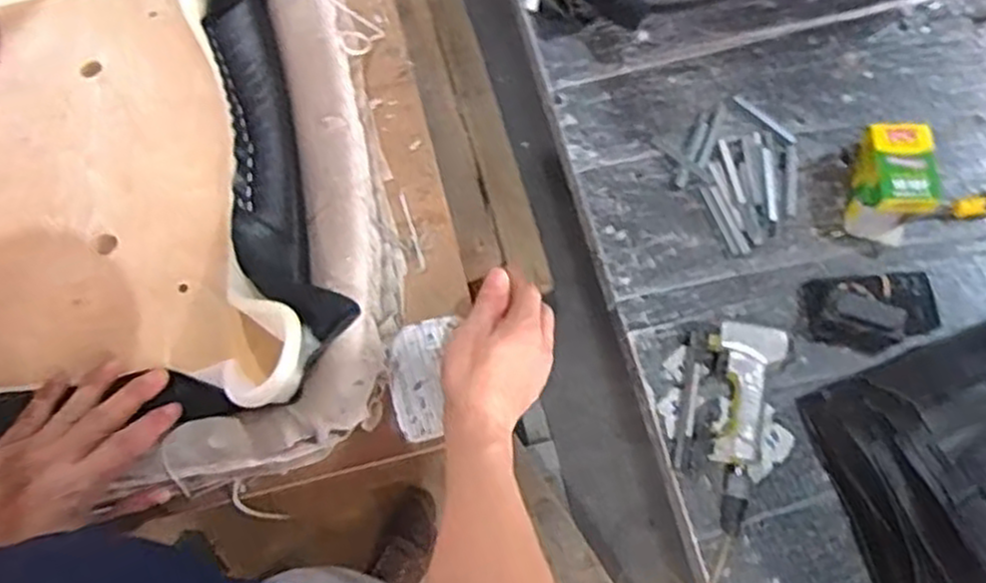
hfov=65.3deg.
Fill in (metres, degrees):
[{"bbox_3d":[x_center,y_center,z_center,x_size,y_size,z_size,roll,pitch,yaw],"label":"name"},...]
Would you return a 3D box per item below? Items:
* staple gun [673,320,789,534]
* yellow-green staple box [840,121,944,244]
[{"bbox_3d":[0.283,0.157,0.945,0.107,0.044,0.241,15,74,3],"label":"staple gun"},{"bbox_3d":[0.533,-0.144,1.023,0.092,0.073,0.145,10,74,2],"label":"yellow-green staple box"}]

